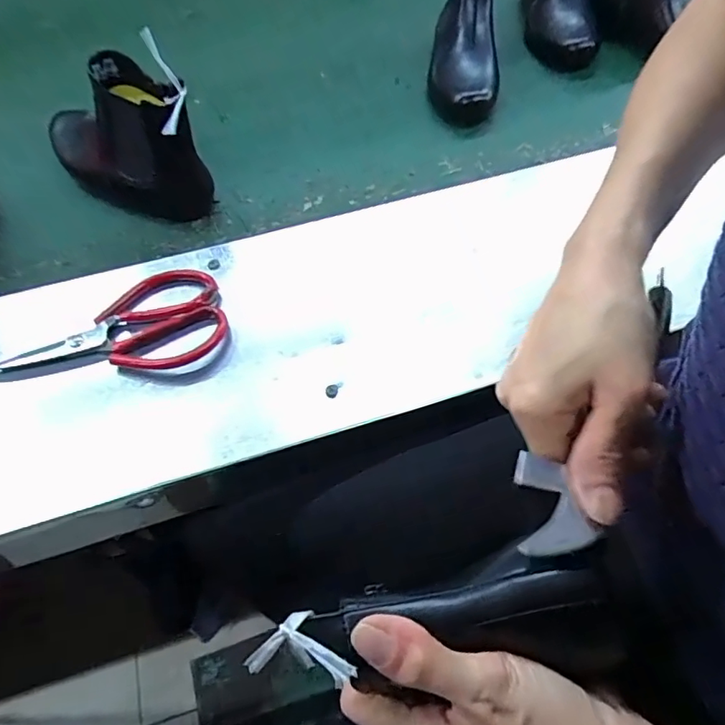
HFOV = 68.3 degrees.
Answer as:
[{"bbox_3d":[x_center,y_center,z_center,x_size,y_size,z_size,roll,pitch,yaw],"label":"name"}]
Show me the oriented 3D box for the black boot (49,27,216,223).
[{"bbox_3d":[-0.249,-0.238,0.548,0.241,0.145,0.065,27,61,17],"label":"black boot"}]

